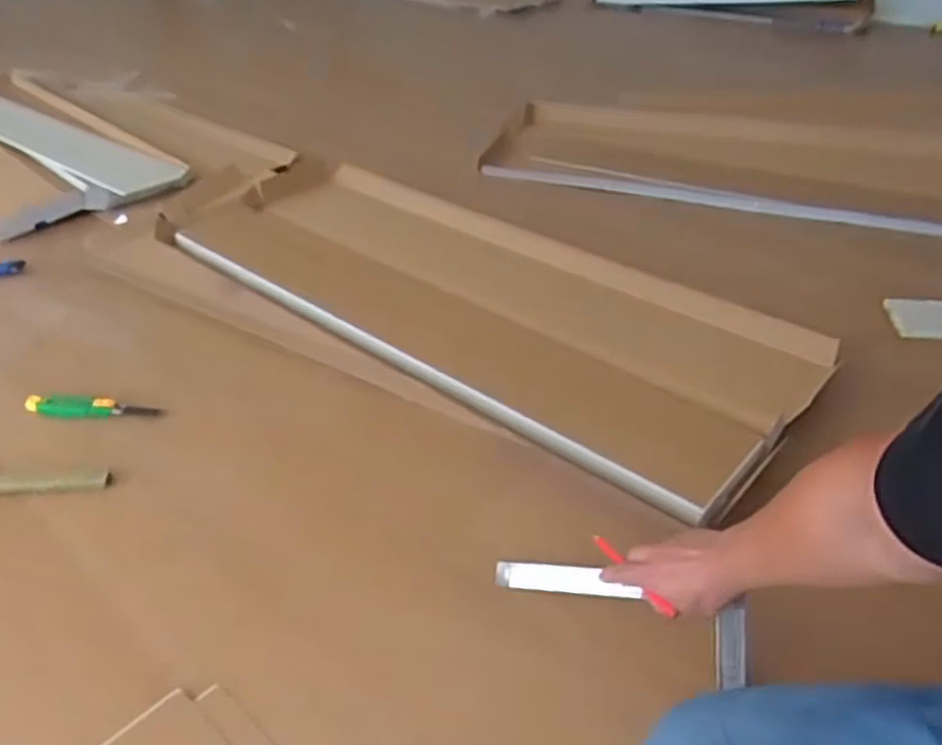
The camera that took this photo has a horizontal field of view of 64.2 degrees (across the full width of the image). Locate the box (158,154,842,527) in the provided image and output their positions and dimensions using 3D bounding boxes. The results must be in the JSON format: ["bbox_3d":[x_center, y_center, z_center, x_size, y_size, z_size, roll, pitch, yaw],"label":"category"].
[{"bbox_3d":[-0.052,-0.197,1.441,1.368,0.075,0.551,27,44,32],"label":"box"}]

